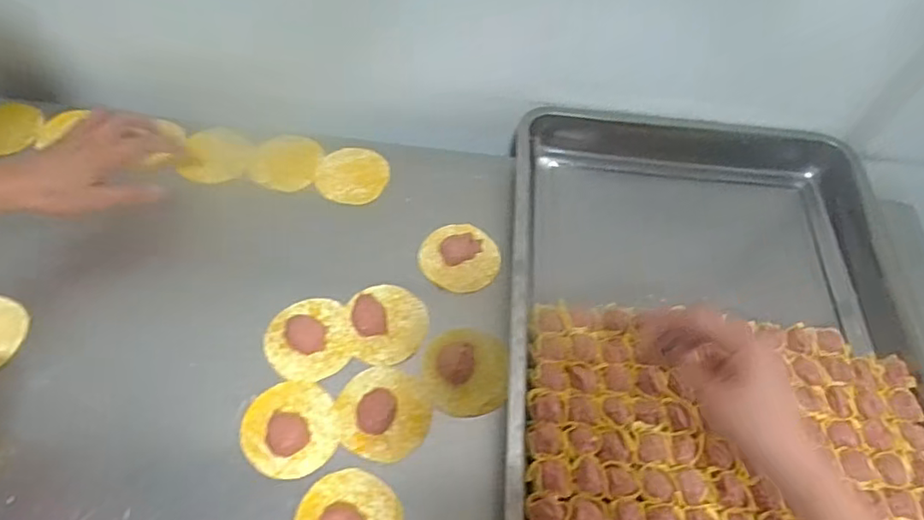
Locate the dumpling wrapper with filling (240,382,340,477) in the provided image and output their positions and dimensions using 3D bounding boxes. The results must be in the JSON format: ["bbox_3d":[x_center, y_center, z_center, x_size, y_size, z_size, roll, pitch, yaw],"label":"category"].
[{"bbox_3d":[-0.149,0.141,0.496,0.077,0.020,0.084,2,57,-3],"label":"dumpling wrapper with filling"}]

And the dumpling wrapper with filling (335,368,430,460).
[{"bbox_3d":[-0.069,0.130,0.507,0.080,0.023,0.083,2,57,-3],"label":"dumpling wrapper with filling"}]

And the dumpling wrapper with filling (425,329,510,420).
[{"bbox_3d":[0.005,0.101,0.538,0.078,0.020,0.082,2,57,-3],"label":"dumpling wrapper with filling"}]

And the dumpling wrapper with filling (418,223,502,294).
[{"bbox_3d":[-0.002,-0.005,0.607,0.081,0.020,0.073,32,60,16],"label":"dumpling wrapper with filling"}]

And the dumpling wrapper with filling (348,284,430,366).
[{"bbox_3d":[-0.071,0.060,0.559,0.073,0.019,0.080,2,57,-3],"label":"dumpling wrapper with filling"}]

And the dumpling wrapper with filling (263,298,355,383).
[{"bbox_3d":[-0.145,0.072,0.546,0.079,0.014,0.085,-10,58,-10],"label":"dumpling wrapper with filling"}]

